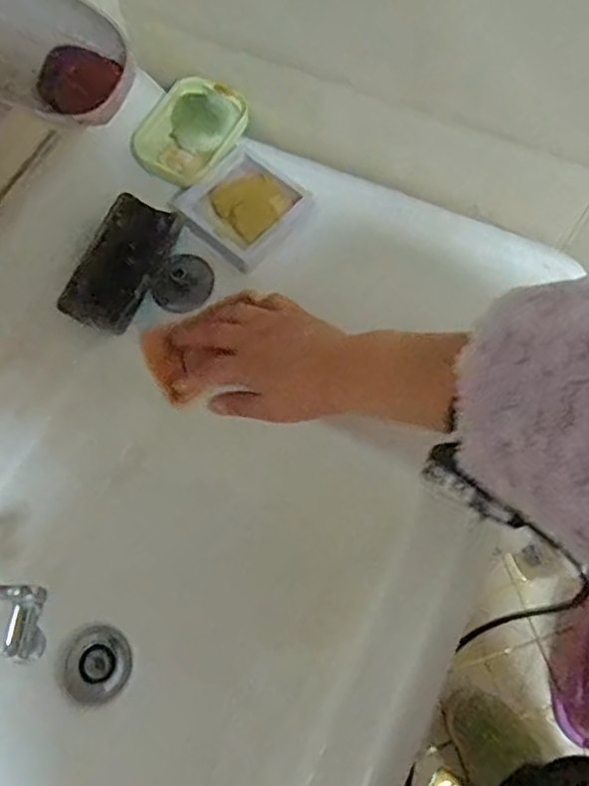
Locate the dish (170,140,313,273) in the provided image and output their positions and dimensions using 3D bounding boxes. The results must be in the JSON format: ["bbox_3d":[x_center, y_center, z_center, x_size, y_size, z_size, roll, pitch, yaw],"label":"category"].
[{"bbox_3d":[-0.046,-0.165,0.547,0.096,0.017,0.094,39,74,15],"label":"dish"}]

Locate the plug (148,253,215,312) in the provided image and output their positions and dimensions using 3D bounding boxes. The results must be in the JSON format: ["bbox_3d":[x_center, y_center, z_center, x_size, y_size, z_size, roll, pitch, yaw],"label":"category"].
[{"bbox_3d":[-0.096,-0.094,0.538,0.053,0.015,0.046,-45,103,-7],"label":"plug"}]

